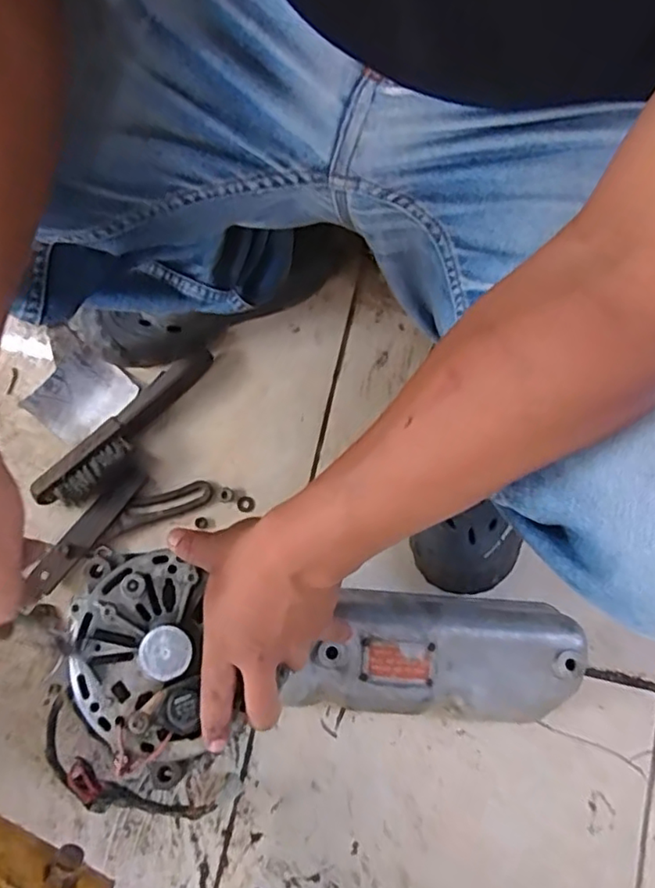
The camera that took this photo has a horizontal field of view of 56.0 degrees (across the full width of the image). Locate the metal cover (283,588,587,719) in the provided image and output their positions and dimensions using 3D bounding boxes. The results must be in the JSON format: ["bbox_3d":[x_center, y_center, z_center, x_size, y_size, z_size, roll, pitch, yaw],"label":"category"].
[{"bbox_3d":[0.106,0.200,0.583,0.259,0.036,0.114,-2,78,0],"label":"metal cover"}]

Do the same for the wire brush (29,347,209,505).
[{"bbox_3d":[-0.217,-0.020,0.668,0.044,0.029,0.229,41,80,7],"label":"wire brush"}]

